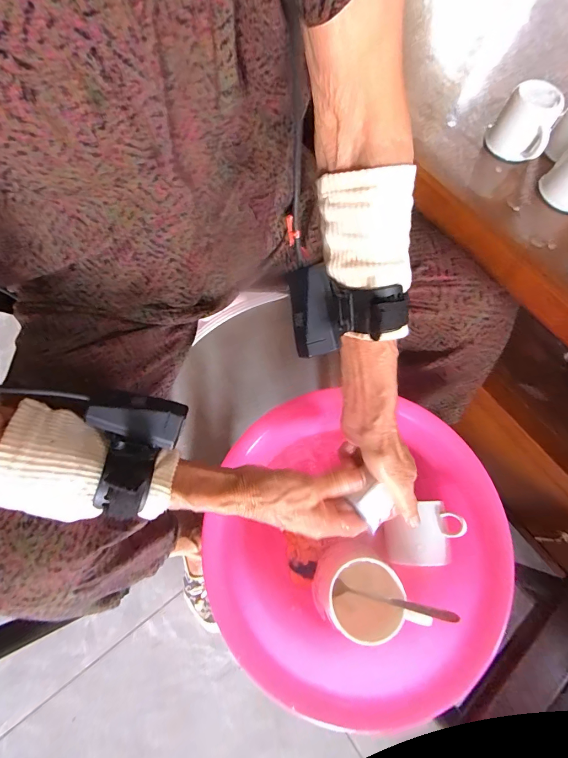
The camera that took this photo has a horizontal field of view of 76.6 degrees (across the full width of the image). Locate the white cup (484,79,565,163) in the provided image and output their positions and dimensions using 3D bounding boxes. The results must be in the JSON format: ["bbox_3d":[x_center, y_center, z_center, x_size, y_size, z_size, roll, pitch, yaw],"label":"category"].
[{"bbox_3d":[0.247,-0.264,0.371,0.056,0.052,0.054,1,69,-2],"label":"white cup"}]

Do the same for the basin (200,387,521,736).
[{"bbox_3d":[0.076,0.181,0.406,0.316,0.088,0.268,-2,69,-3],"label":"basin"}]

